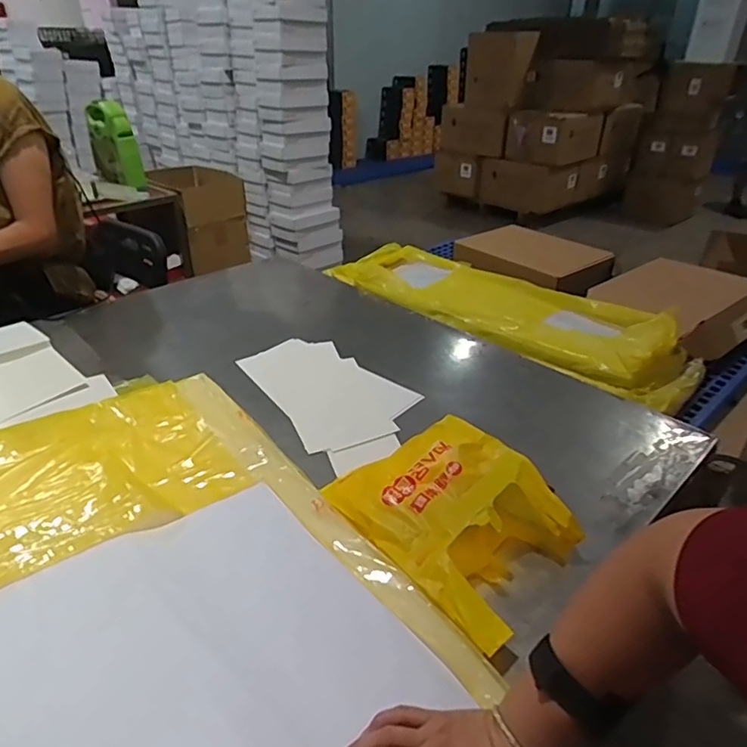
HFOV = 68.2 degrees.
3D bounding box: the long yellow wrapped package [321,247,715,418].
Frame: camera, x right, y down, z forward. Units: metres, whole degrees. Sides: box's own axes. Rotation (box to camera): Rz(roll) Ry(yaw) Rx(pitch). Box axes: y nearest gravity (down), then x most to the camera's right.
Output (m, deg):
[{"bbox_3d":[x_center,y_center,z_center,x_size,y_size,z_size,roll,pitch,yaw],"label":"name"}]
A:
[{"bbox_3d":[0.262,-0.157,1.259,0.259,0.094,0.894,-25,40,-37],"label":"long yellow wrapped package"}]

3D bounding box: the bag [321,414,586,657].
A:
[{"bbox_3d":[0.090,0.167,0.654,0.201,0.096,0.276,-23,39,-35],"label":"bag"}]

